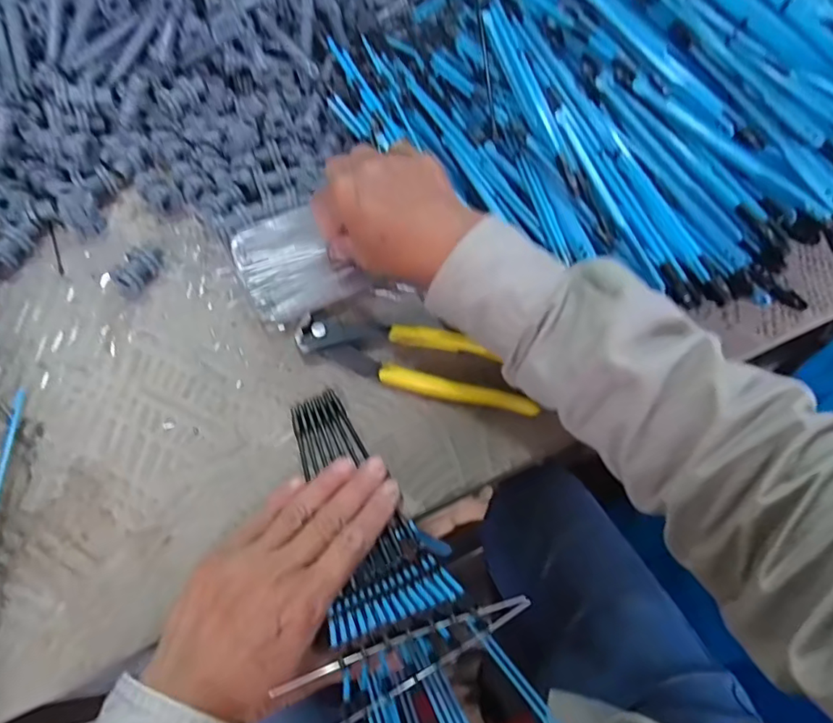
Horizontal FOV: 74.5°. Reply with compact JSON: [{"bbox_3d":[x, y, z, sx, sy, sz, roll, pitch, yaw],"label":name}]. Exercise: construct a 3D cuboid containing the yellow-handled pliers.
[{"bbox_3d":[0.001,-0.002,0.370,0.162,0.013,0.044,16,63,6],"label":"yellow-handled pliers"}]

